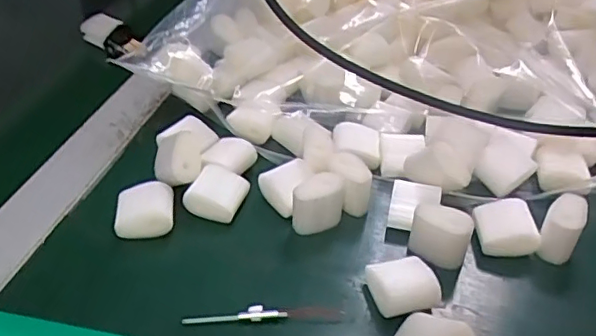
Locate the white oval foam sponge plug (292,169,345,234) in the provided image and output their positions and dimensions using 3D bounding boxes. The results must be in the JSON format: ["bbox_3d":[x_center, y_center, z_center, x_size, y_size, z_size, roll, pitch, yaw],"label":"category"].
[{"bbox_3d":[0.014,0.024,0.387,0.032,0.034,0.030,4,39,4],"label":"white oval foam sponge plug"}]

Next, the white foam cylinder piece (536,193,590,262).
[{"bbox_3d":[0.172,0.041,0.371,0.022,0.038,0.031,23,44,25],"label":"white foam cylinder piece"}]

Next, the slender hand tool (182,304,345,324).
[{"bbox_3d":[-0.020,0.085,0.330,0.090,0.006,0.009,-2,39,-3],"label":"slender hand tool"}]

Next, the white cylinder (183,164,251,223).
[{"bbox_3d":[-0.056,0.018,0.397,0.035,0.028,0.032,12,41,14],"label":"white cylinder"}]

